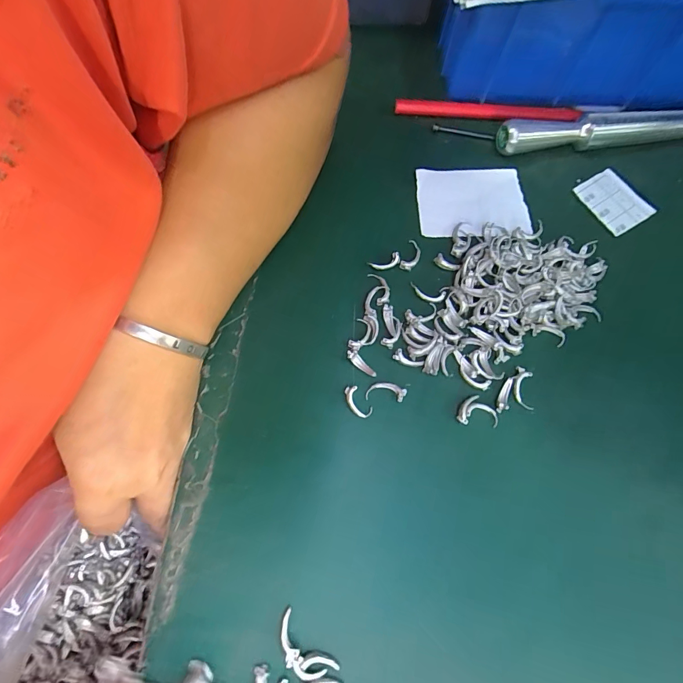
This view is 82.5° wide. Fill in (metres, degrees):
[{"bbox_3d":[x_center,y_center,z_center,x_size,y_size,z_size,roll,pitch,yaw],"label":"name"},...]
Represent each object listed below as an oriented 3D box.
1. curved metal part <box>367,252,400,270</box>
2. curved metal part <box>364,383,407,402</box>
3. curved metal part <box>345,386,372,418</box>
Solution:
[{"bbox_3d":[0.028,-0.052,0.256,0.020,0.008,0.008,-21,74,-8],"label":"curved metal part"},{"bbox_3d":[0.027,0.030,0.231,0.023,0.004,0.010,5,72,0],"label":"curved metal part"},{"bbox_3d":[0.009,0.036,0.230,0.010,0.006,0.020,-35,77,-12],"label":"curved metal part"}]

